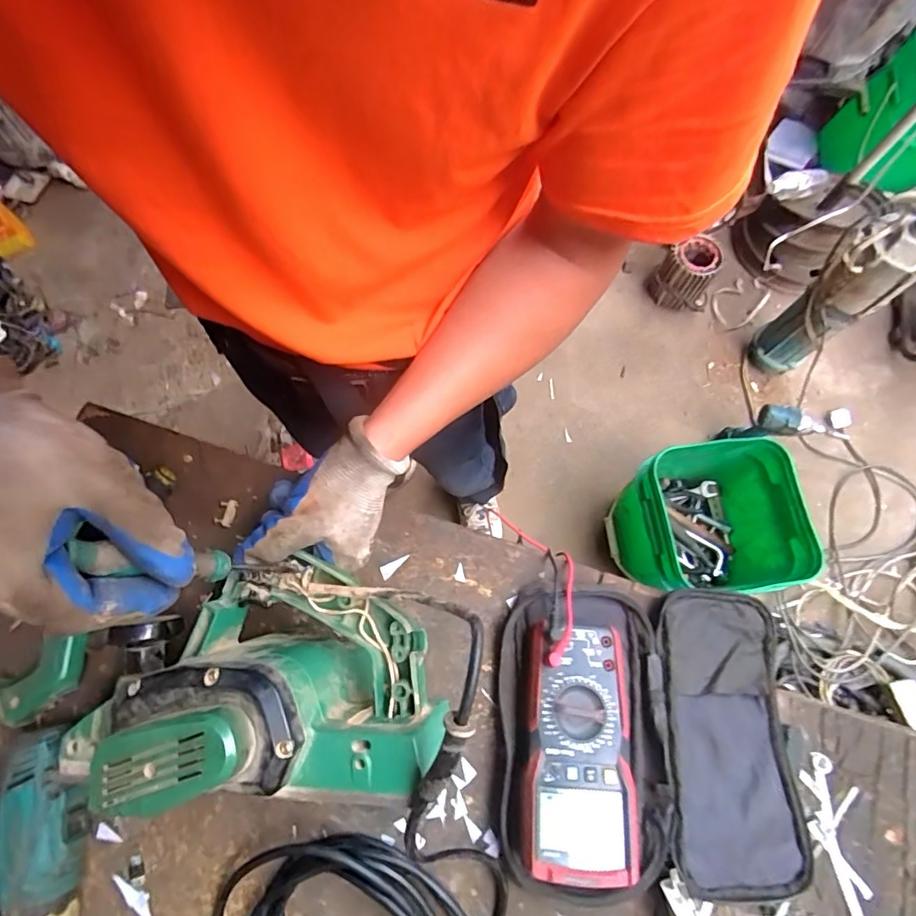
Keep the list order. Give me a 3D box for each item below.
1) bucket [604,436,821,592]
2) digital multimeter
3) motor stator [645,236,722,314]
[{"bbox_3d":[0.503,0.139,1.094,0.289,0.293,0.260,-1,72,0],"label":"bucket"},{"bbox_3d":[0.090,0.220,0.400,0.083,0.045,0.170,2,72,1],"label":"digital multimeter"},{"bbox_3d":[0.584,-0.452,1.313,0.116,0.173,0.125,0,72,0],"label":"motor stator"}]

